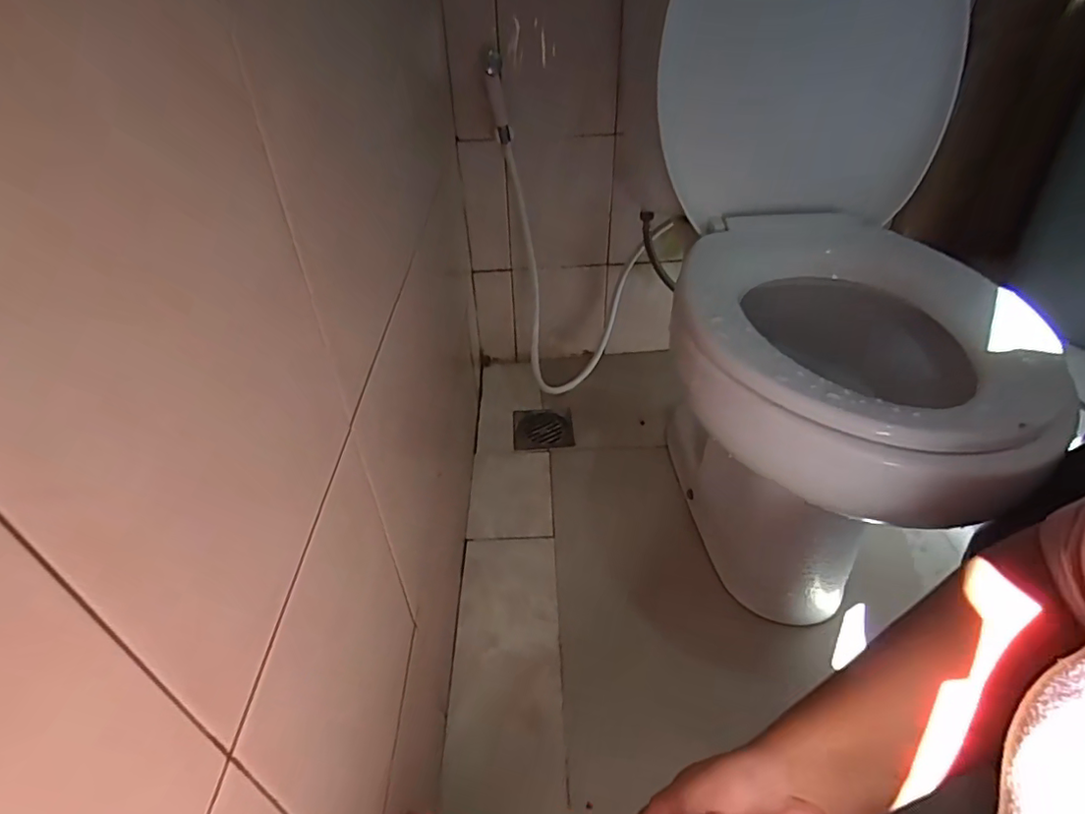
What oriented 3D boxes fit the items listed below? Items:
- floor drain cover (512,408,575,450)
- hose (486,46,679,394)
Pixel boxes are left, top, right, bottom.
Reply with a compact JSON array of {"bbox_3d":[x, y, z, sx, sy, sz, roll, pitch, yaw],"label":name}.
[{"bbox_3d":[0.001,0.042,1.107,0.116,0.015,0.116,-2,38,-2],"label":"floor drain cover"},{"bbox_3d":[0.062,-0.335,1.089,0.289,0.615,0.205,-21,43,-24],"label":"hose"}]

